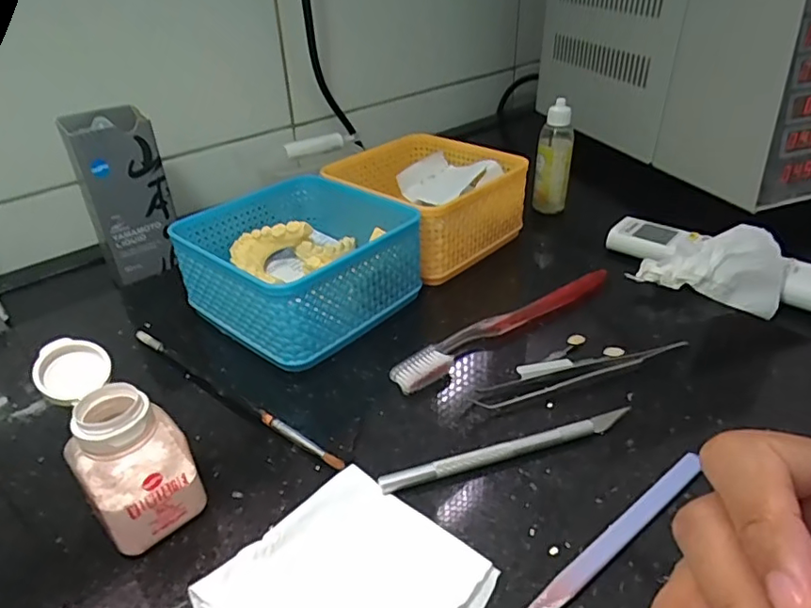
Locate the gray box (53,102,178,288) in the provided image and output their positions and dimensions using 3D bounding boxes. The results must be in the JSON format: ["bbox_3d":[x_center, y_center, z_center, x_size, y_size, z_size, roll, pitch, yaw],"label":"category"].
[{"bbox_3d":[-0.215,-0.084,0.433,0.057,0.119,0.048,-23,39,-27],"label":"gray box"}]

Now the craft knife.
[{"bbox_3d":[0.053,0.074,0.283,0.136,0.008,0.008,-11,35,-14],"label":"craft knife"}]

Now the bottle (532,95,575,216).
[{"bbox_3d":[0.144,-0.141,0.544,0.032,0.105,0.027,3,34,7],"label":"bottle"}]

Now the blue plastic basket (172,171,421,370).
[{"bbox_3d":[-0.072,-0.031,0.395,0.130,0.063,0.131,24,42,33],"label":"blue plastic basket"}]

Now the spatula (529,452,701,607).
[{"bbox_3d":[0.089,0.102,0.242,0.132,0.005,0.009,-25,40,-30],"label":"spatula"}]

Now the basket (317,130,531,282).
[{"bbox_3d":[0.019,-0.089,0.473,0.128,0.061,0.136,-27,41,-32],"label":"basket"}]

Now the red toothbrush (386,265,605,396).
[{"bbox_3d":[0.066,0.012,0.371,0.181,0.014,0.023,-24,40,-29],"label":"red toothbrush"}]

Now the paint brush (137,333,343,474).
[{"bbox_3d":[-0.105,0.052,0.326,0.185,0.006,0.008,23,41,32],"label":"paint brush"}]

